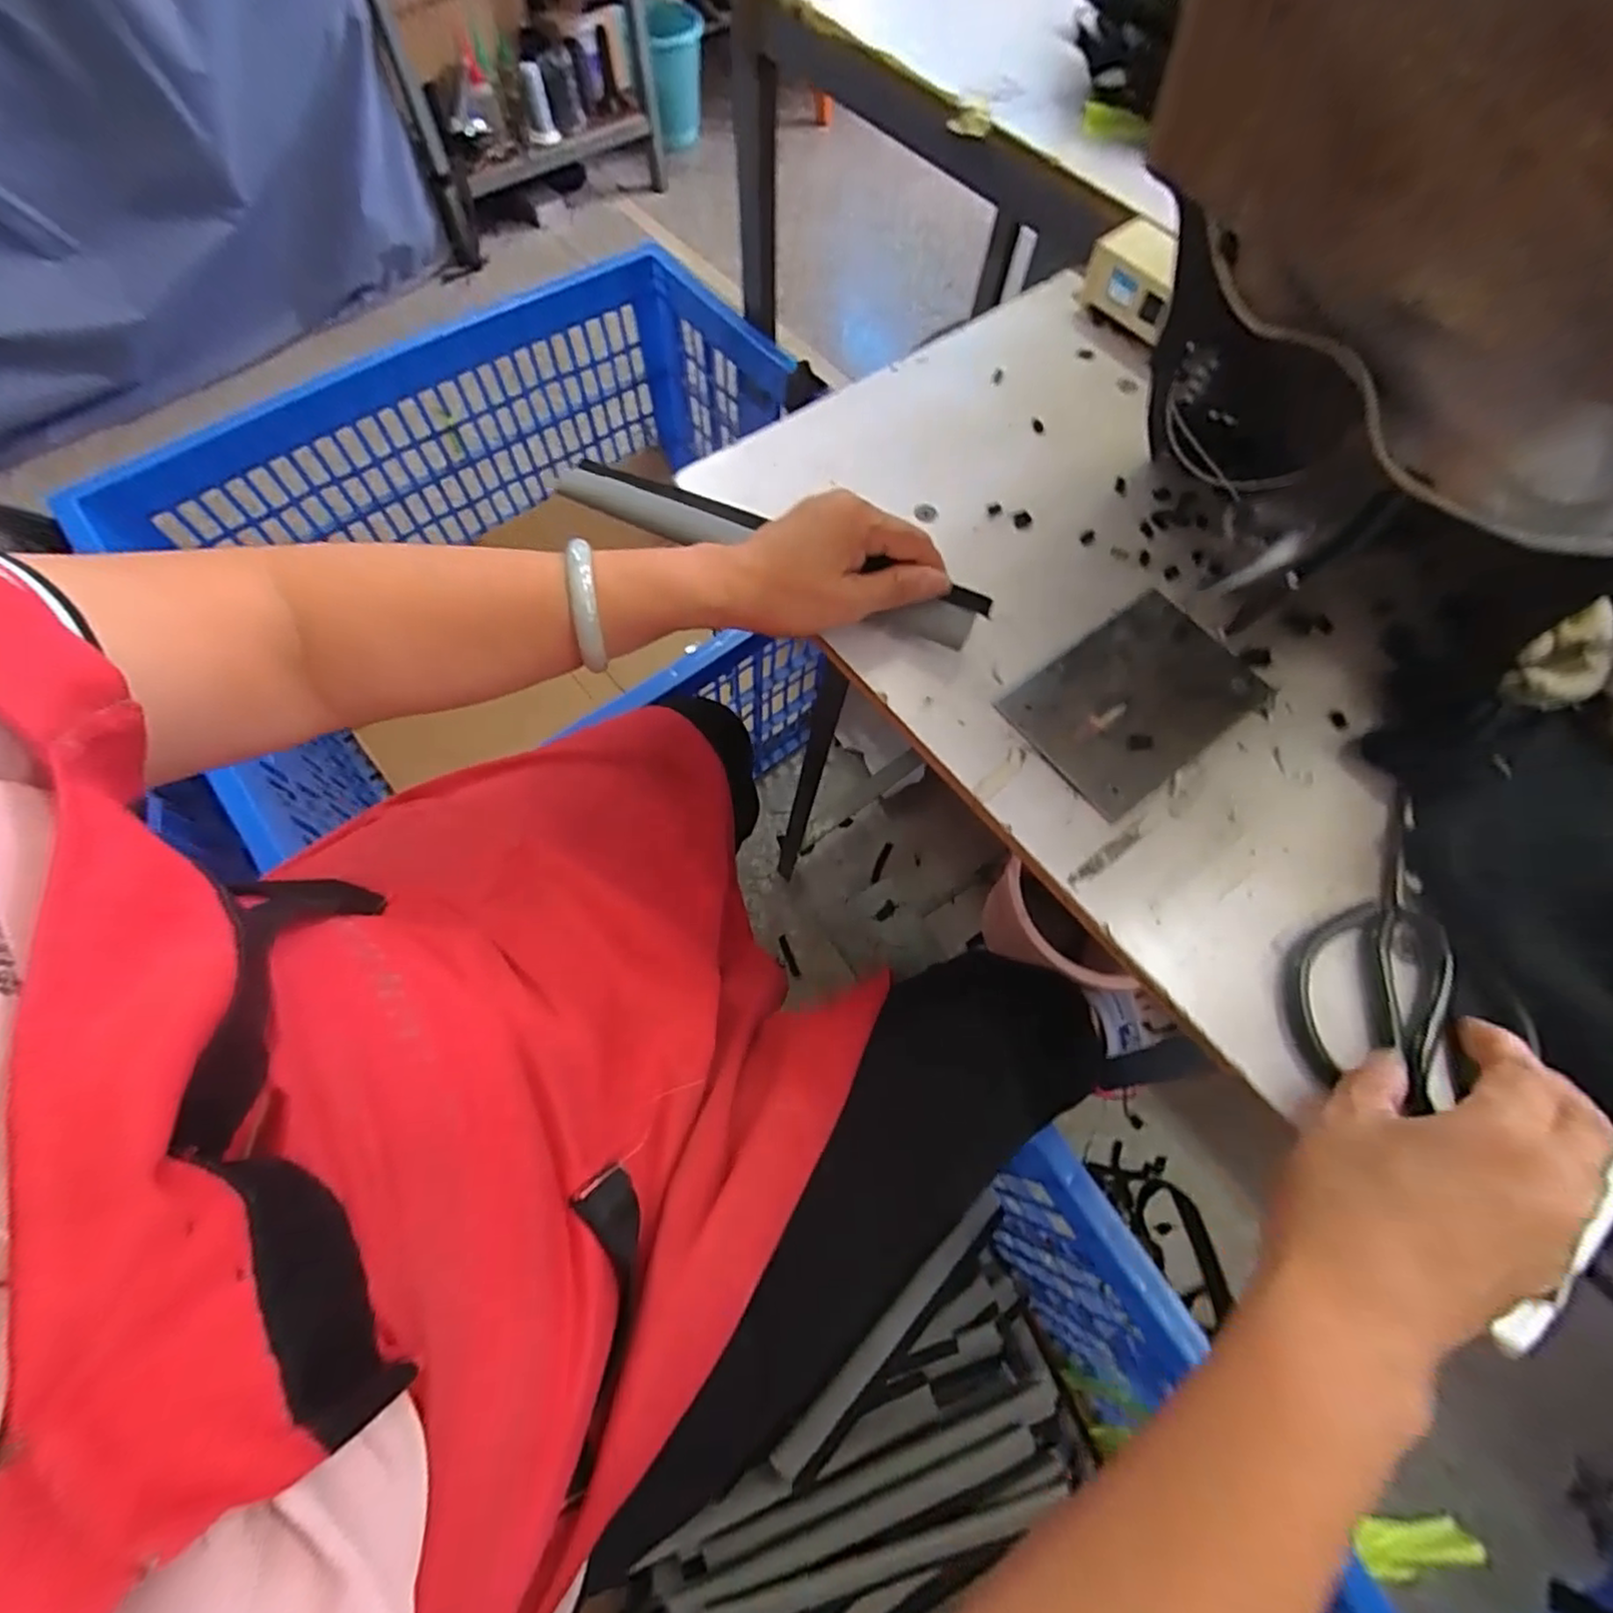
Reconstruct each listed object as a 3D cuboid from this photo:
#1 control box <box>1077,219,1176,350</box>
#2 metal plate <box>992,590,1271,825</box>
[{"bbox_3d":[0.241,-0.390,0.508,0.080,0.048,0.033,43,72,15],"label":"control box"},{"bbox_3d":[0.191,-0.063,0.398,0.142,0.005,0.093,-35,72,-16],"label":"metal plate"}]

